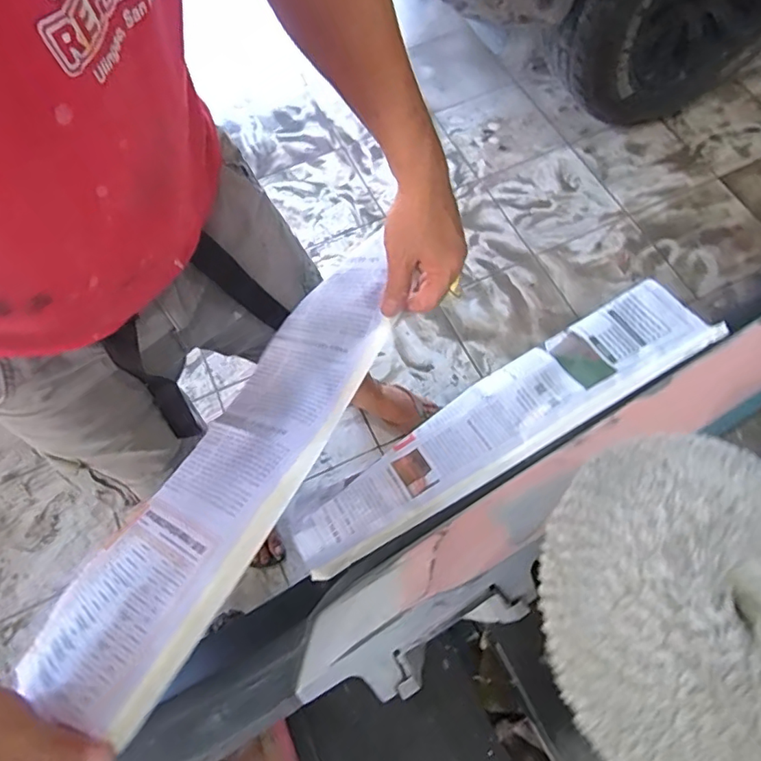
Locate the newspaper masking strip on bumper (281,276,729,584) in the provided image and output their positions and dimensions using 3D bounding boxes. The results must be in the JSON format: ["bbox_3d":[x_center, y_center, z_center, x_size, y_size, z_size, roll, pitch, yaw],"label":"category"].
[{"bbox_3d":[0.146,0.040,0.622,0.537,0.017,0.118,-29,52,-11],"label":"newspaper masking strip on bumper"}]

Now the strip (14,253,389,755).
[{"bbox_3d":[-0.128,0.057,0.505,0.155,0.042,0.468,14,59,37],"label":"strip"}]

